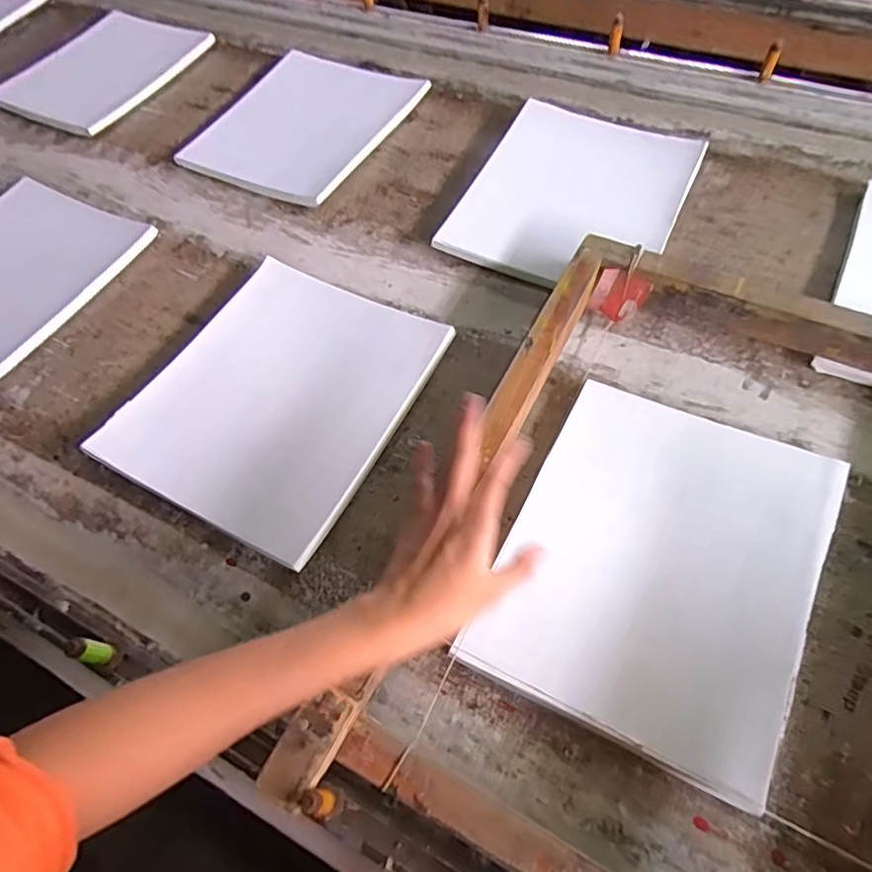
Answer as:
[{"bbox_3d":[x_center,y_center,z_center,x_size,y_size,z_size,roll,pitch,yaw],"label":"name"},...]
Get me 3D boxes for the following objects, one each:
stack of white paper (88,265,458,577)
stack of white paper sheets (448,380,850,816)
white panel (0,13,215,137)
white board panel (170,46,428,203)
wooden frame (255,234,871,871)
[{"bbox_3d":[-0.150,-0.039,0.553,0.234,0.030,0.264,23,64,17],"label":"stack of white paper"},{"bbox_3d":[0.171,0.095,0.452,0.214,0.019,0.270,22,66,20],"label":"stack of white paper sheets"},{"bbox_3d":[-0.512,-0.563,0.886,0.231,0.012,0.266,23,64,17],"label":"white panel"},{"bbox_3d":[-0.178,-0.422,0.778,0.235,0.021,0.270,23,64,17],"label":"white board panel"},{"bbox_3d":[0.199,0.090,0.422,0.396,0.052,0.523,24,64,17],"label":"wooden frame"}]

